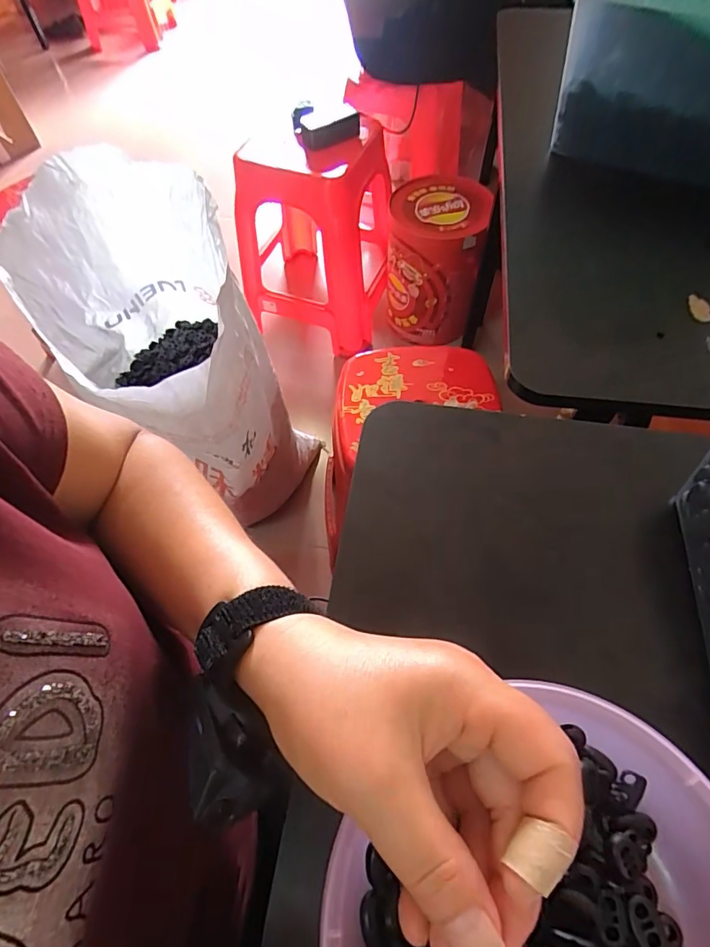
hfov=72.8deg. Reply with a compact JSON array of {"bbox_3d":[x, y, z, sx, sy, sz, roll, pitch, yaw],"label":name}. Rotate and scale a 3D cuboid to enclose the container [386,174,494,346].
[{"bbox_3d":[0.208,-0.571,1.300,0.234,0.324,0.263,3,61,4],"label":"container"}]

